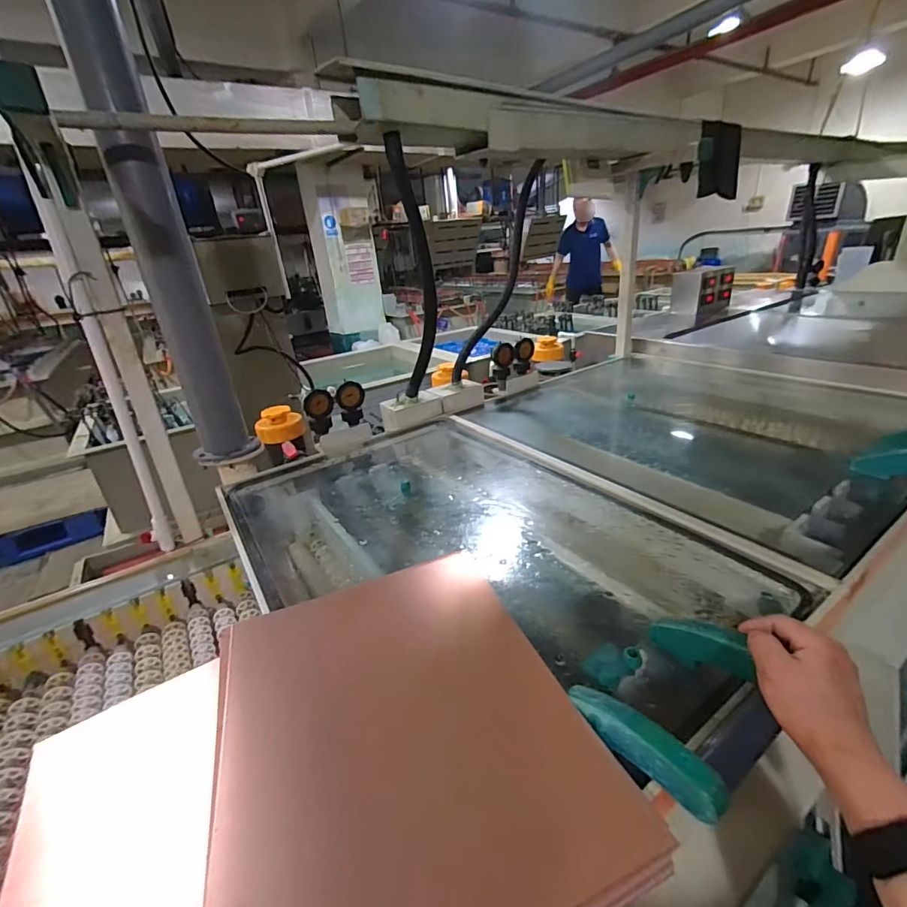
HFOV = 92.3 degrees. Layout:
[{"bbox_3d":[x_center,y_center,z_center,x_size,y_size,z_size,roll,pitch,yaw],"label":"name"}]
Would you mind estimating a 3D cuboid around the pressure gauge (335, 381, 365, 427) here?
[{"bbox_3d":[-0.272,-0.129,1.178,0.071,0.129,0.030,-12,26,-13],"label":"pressure gauge"}]

